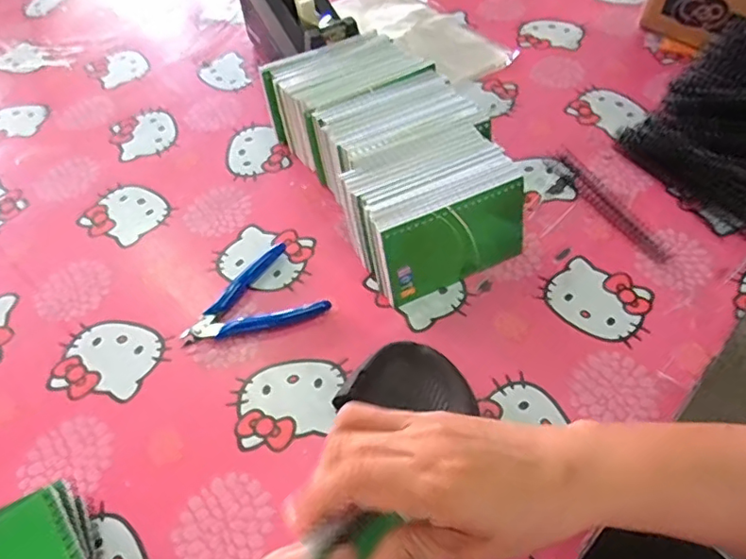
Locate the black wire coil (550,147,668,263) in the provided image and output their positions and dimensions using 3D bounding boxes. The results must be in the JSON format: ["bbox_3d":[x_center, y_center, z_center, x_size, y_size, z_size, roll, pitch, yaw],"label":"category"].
[{"bbox_3d":[0.221,-0.075,0.528,0.025,0.008,0.154,-21,54,-12],"label":"black wire coil"}]

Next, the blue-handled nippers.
[{"bbox_3d":[-0.109,0.012,0.481,0.119,0.008,0.084,-18,54,-10],"label":"blue-handled nippers"}]

